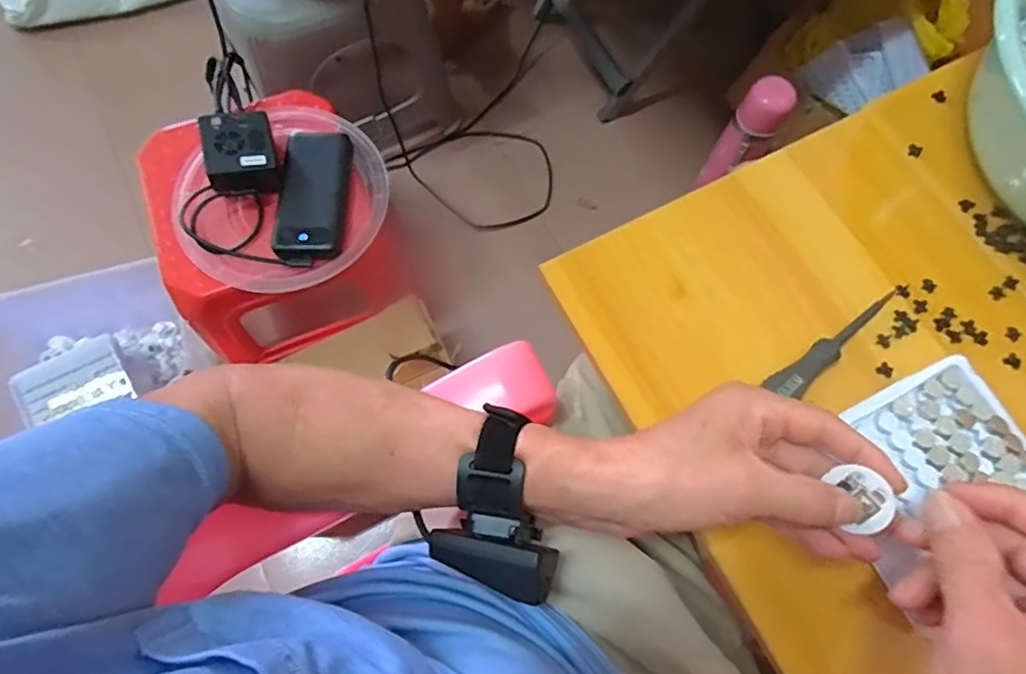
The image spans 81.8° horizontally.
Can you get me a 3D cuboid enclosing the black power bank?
[{"bbox_3d":[-0.226,-0.166,0.675,0.076,0.031,0.160,4,72,0],"label":"black power bank"}]

